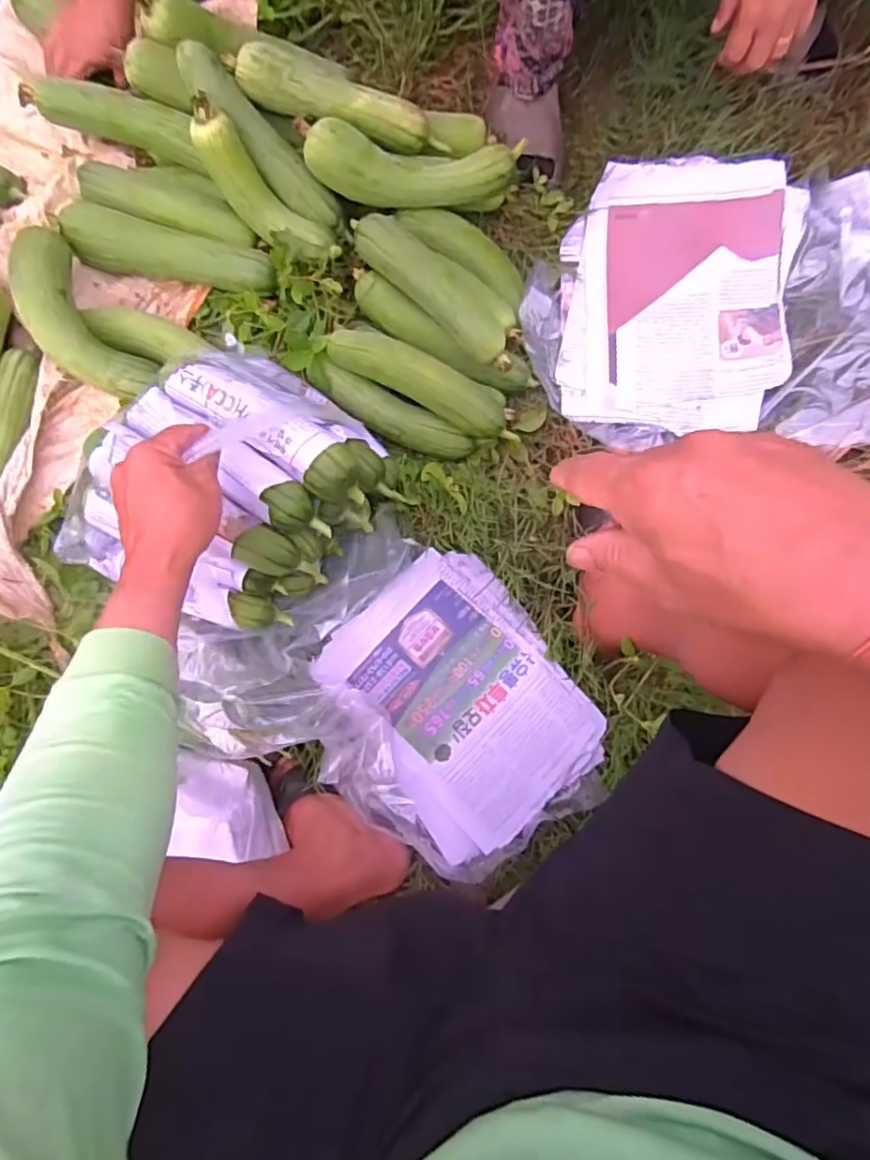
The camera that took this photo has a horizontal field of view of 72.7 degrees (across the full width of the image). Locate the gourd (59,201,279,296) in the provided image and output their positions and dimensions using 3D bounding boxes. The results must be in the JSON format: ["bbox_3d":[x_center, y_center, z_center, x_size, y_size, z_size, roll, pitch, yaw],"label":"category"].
[{"bbox_3d":[-0.323,-0.402,0.731,0.266,0.054,0.060,14,85,6],"label":"gourd"}]

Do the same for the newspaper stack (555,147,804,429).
[{"bbox_3d":[0.281,-0.332,0.691,0.252,0.048,0.305,8,84,5],"label":"newspaper stack"}]

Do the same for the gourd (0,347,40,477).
[{"bbox_3d":[-0.531,-0.169,0.723,0.040,0.033,0.235,10,84,5],"label":"gourd"}]

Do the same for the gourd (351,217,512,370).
[{"bbox_3d":[-0.003,-0.333,0.684,0.053,0.060,0.236,-45,82,-2],"label":"gourd"}]

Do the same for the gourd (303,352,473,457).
[{"bbox_3d":[-0.064,-0.200,0.711,0.222,0.052,0.046,29,86,7],"label":"gourd"}]

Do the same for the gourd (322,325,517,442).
[{"bbox_3d":[-0.016,-0.227,0.678,0.234,0.049,0.048,29,86,7],"label":"gourd"}]

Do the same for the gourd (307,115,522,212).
[{"bbox_3d":[-0.027,-0.488,0.690,0.249,0.058,0.071,0,83,4],"label":"gourd"}]

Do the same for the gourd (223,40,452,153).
[{"bbox_3d":[-0.113,-0.558,0.700,0.256,0.055,0.049,14,84,-10],"label":"gourd"}]

